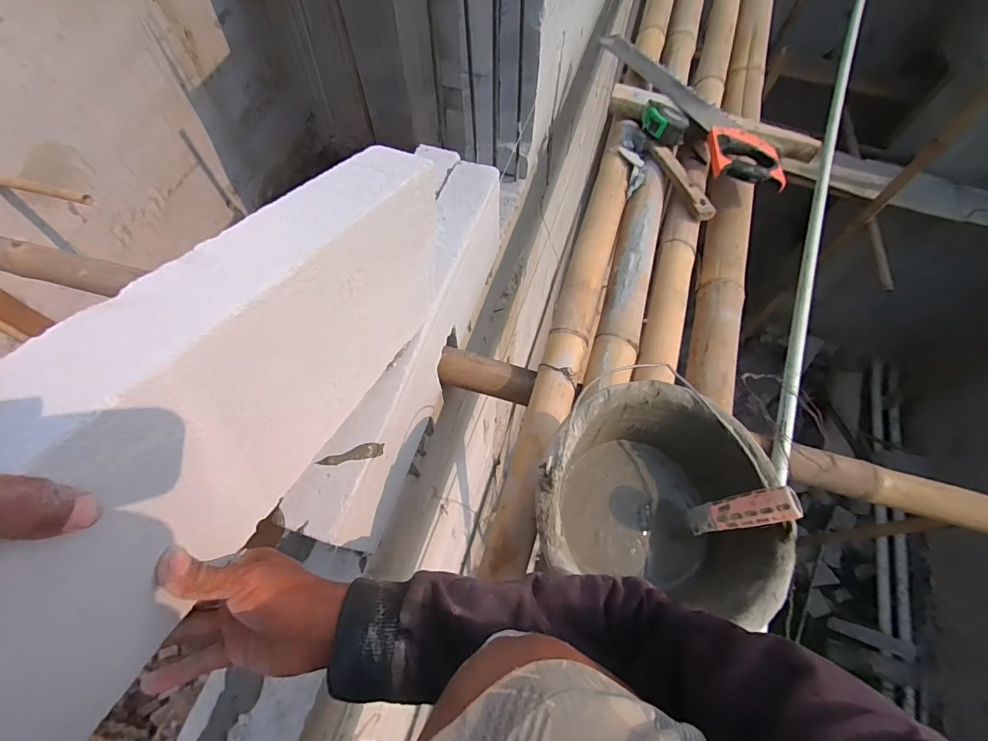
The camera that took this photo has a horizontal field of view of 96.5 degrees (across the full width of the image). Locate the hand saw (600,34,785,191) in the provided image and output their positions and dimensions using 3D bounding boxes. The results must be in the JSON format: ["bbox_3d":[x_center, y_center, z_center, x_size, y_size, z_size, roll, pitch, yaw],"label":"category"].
[{"bbox_3d":[0.390,-0.543,0.892,0.151,0.042,0.539,-19,66,-10],"label":"hand saw"}]

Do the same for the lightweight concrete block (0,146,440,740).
[{"bbox_3d":[-0.202,0.031,0.324,0.075,0.203,0.570,19,52,8],"label":"lightweight concrete block"}]

